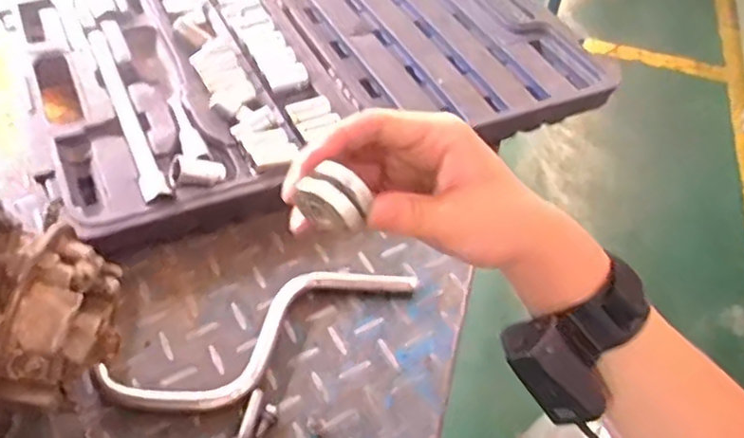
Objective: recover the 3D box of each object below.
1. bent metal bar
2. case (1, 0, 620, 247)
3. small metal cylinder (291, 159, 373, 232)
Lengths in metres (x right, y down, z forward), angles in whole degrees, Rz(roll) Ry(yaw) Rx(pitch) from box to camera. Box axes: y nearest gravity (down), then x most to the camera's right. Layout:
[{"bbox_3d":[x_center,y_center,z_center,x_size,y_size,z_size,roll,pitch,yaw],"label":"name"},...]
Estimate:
[{"bbox_3d":[-0.071,0.082,0.479,0.229,0.011,0.066,-23,53,-26],"label":"bent metal bar"},{"bbox_3d":[-0.064,-0.182,0.698,0.541,0.038,0.387,-19,52,-24],"label":"case"},{"bbox_3d":[-0.017,-0.007,0.307,0.030,0.028,0.015,22,48,13],"label":"small metal cylinder"}]

